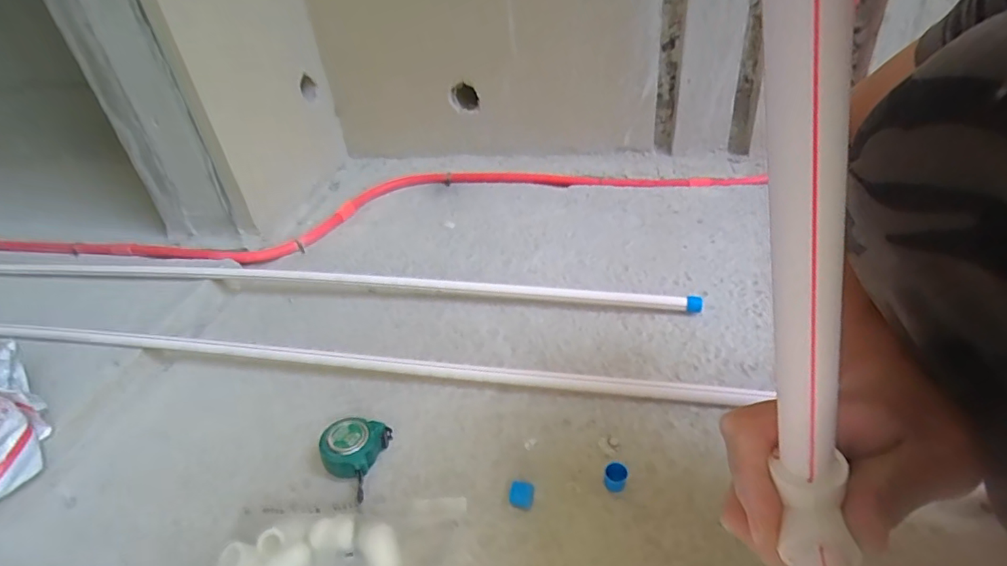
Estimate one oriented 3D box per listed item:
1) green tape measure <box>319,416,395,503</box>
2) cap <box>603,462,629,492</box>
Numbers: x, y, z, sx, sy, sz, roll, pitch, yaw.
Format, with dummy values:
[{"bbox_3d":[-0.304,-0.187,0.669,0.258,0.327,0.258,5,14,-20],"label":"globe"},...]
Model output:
[{"bbox_3d":[-0.171,0.190,0.580,0.065,0.047,0.072,4,37,14],"label":"green tape measure"},{"bbox_3d":[0.116,0.201,0.530,0.023,0.022,0.021,-4,36,3],"label":"cap"}]

